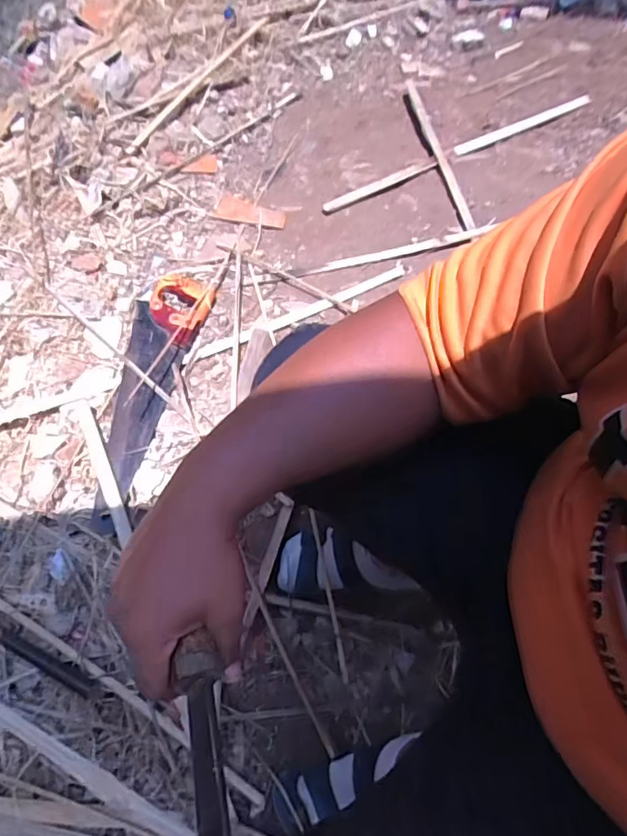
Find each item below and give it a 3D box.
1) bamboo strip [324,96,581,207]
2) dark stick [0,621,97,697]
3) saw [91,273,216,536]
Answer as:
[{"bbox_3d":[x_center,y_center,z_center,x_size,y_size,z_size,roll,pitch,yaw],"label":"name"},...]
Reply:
[{"bbox_3d":[0.343,-0.616,1.208,0.726,0.013,0.031,-27,66,-13],"label":"bamboo strip"},{"bbox_3d":[-0.405,0.318,0.731,0.235,0.028,0.022,24,66,12],"label":"dark stick"},{"bbox_3d":[-0.292,-0.054,0.917,0.133,0.033,0.516,6,63,3],"label":"saw"}]

